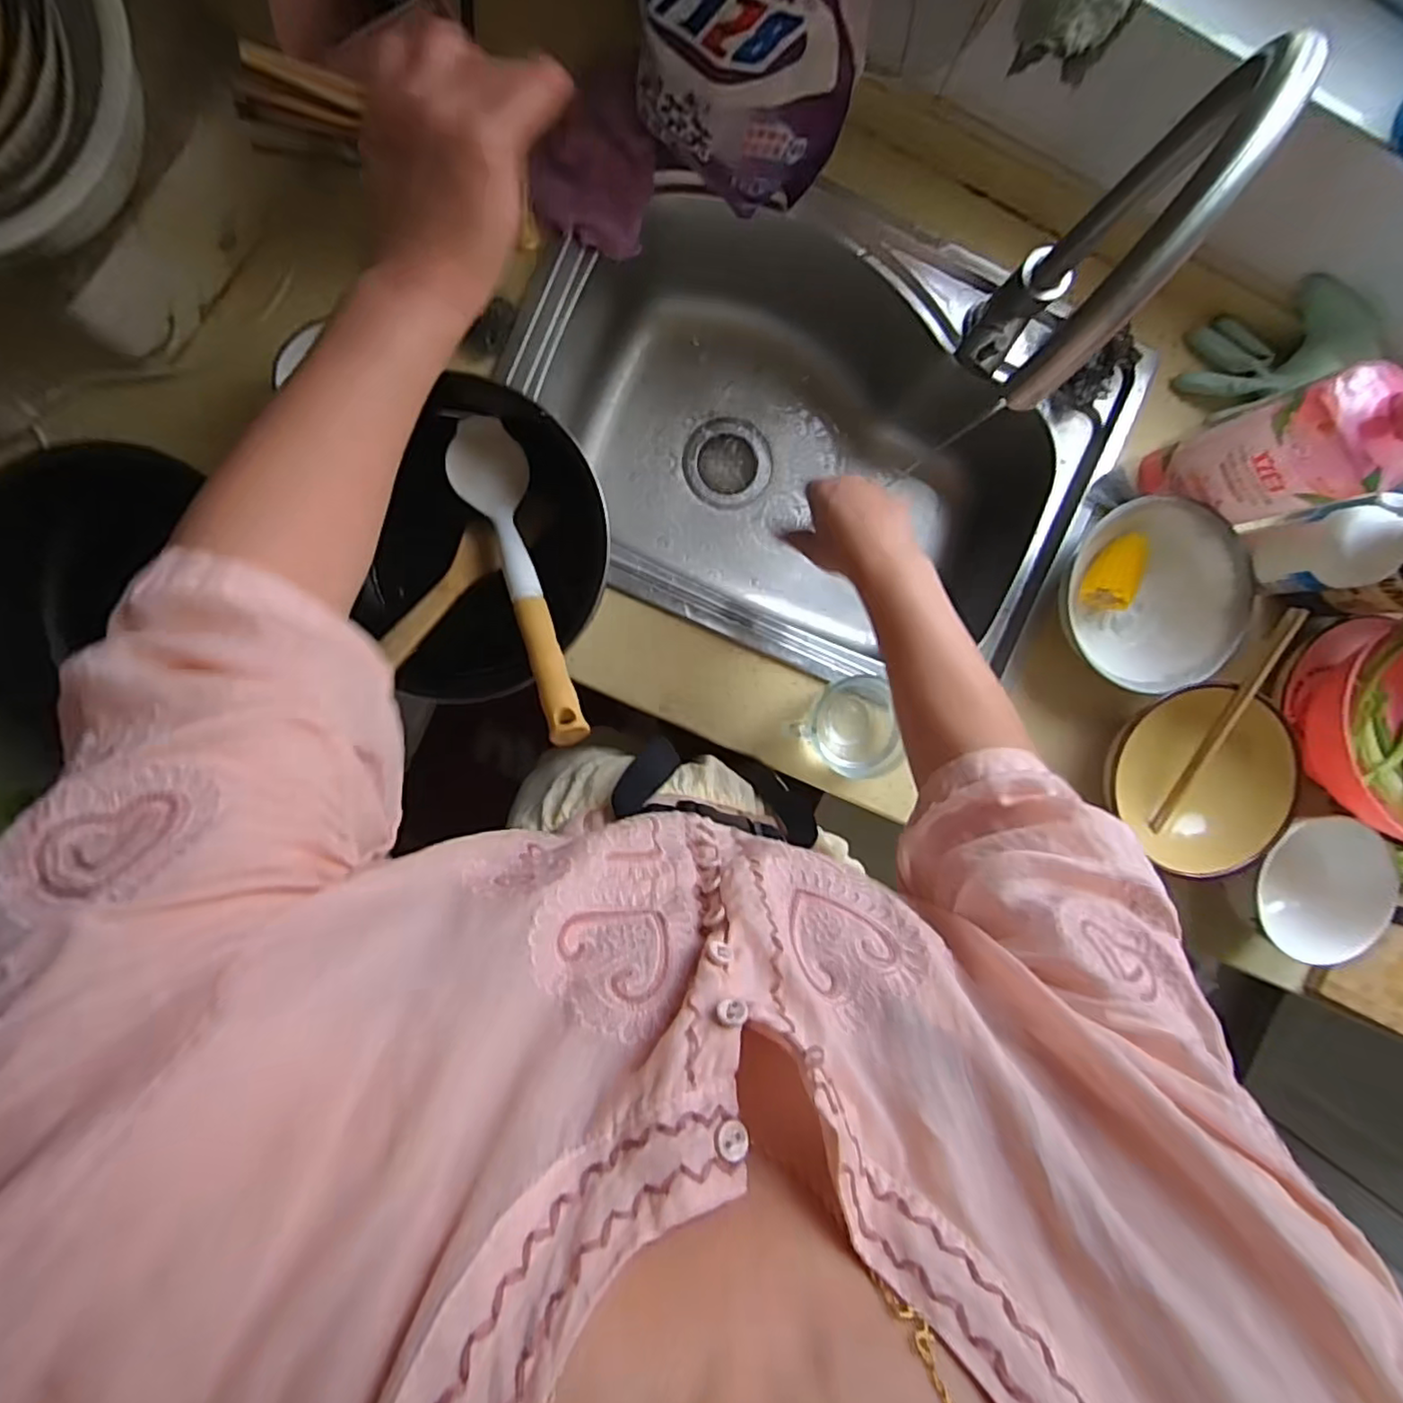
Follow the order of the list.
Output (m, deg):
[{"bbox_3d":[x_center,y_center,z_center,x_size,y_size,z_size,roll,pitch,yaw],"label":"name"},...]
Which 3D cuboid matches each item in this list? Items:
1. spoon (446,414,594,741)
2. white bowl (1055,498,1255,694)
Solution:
[{"bbox_3d":[-0.139,-0.096,0.493,0.055,0.037,0.281,-20,72,-3],"label":"spoon"},{"bbox_3d":[0.427,-0.099,0.617,0.162,0.063,0.171,0,94,-5],"label":"white bowl"}]

